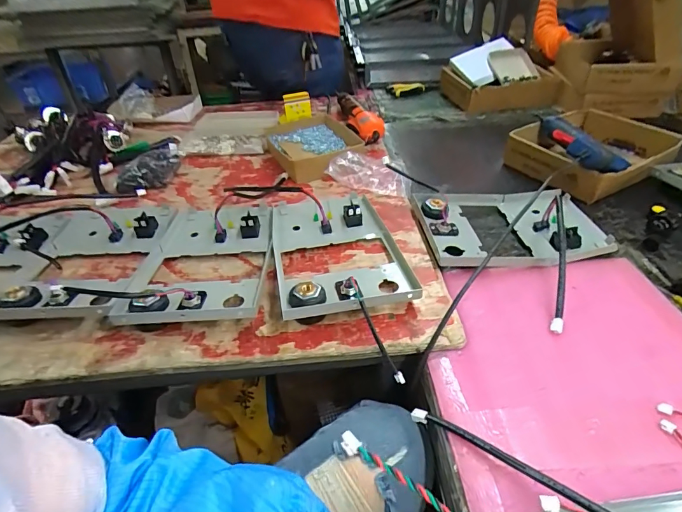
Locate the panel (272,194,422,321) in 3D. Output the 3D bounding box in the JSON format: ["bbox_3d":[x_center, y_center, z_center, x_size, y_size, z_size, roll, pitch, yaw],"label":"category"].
[{"bbox_3d":[-0.007,-0.014,0.516,0.153,0.036,0.238,-9,39,-8],"label":"panel"}]

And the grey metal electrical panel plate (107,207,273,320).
[{"bbox_3d":[-0.167,-0.002,0.508,0.153,0.042,0.232,-2,39,1],"label":"grey metal electrical panel plate"}]

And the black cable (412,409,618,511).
[{"bbox_3d":[0.143,0.172,0.297,0.019,0.048,0.220,-31,34,-30],"label":"black cable"}]

